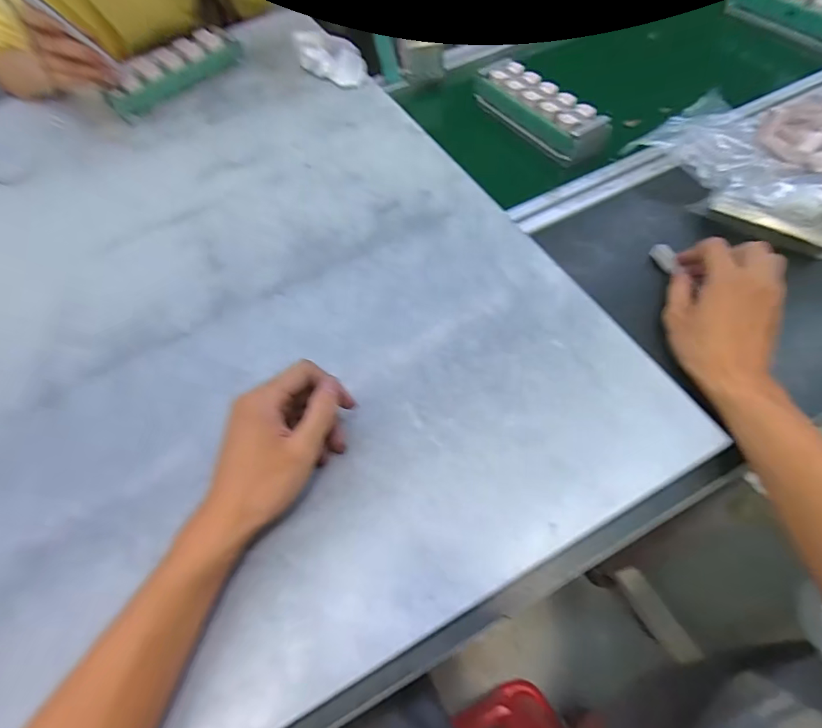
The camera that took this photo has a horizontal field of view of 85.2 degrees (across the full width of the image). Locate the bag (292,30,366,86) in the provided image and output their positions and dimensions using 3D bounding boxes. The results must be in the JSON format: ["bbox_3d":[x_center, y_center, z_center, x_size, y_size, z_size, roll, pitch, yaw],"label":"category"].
[{"bbox_3d":[-0.108,-0.435,0.629,0.105,0.038,0.060,33,67,21],"label":"bag"}]

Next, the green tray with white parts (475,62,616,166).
[{"bbox_3d":[0.166,-0.332,0.585,0.051,0.049,0.198,-31,62,-14],"label":"green tray with white parts"}]

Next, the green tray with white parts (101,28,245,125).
[{"bbox_3d":[-0.334,-0.418,0.633,0.056,0.051,0.198,37,69,23],"label":"green tray with white parts"}]

